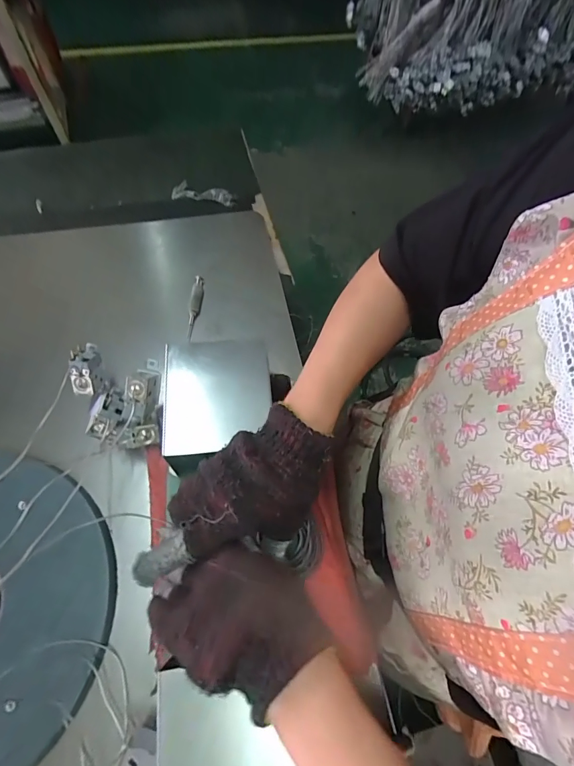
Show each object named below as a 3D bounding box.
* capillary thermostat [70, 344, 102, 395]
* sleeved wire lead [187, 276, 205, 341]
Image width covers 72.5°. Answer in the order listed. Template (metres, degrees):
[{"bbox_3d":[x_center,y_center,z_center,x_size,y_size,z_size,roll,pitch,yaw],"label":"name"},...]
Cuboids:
[{"bbox_3d":[-0.235,-0.016,0.458,0.028,0.051,0.035,-1,26,-12],"label":"capillary thermostat"},{"bbox_3d":[-0.130,-0.105,0.552,0.016,0.021,0.100,6,65,-1],"label":"sleeved wire lead"}]

